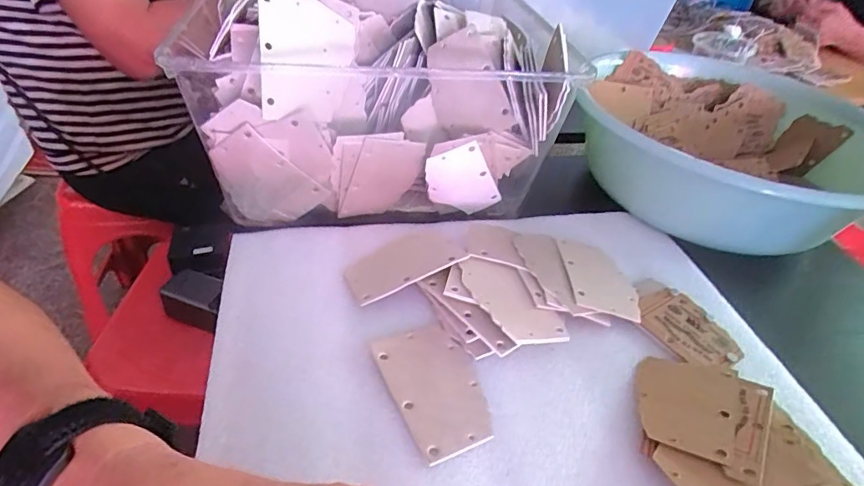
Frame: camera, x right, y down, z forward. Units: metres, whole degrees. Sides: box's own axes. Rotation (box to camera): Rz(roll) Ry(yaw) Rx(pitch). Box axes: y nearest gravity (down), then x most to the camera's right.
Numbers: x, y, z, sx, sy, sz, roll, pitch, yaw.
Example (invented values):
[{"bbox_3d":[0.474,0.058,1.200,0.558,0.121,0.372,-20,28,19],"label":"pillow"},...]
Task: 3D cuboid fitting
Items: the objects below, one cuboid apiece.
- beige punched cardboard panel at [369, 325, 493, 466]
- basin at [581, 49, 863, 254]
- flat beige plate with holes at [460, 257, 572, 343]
[{"bbox_3d":[0.003,0.085,0.299,0.052,0.005,0.086,-16,45,-22],"label":"beige punched cardboard panel"},{"bbox_3d":[0.287,-0.109,0.489,0.257,0.081,0.319,13,42,9],"label":"basin"},{"bbox_3d":[0.054,0.038,0.337,0.048,0.005,0.081,-11,44,-29],"label":"flat beige plate with holes"}]

